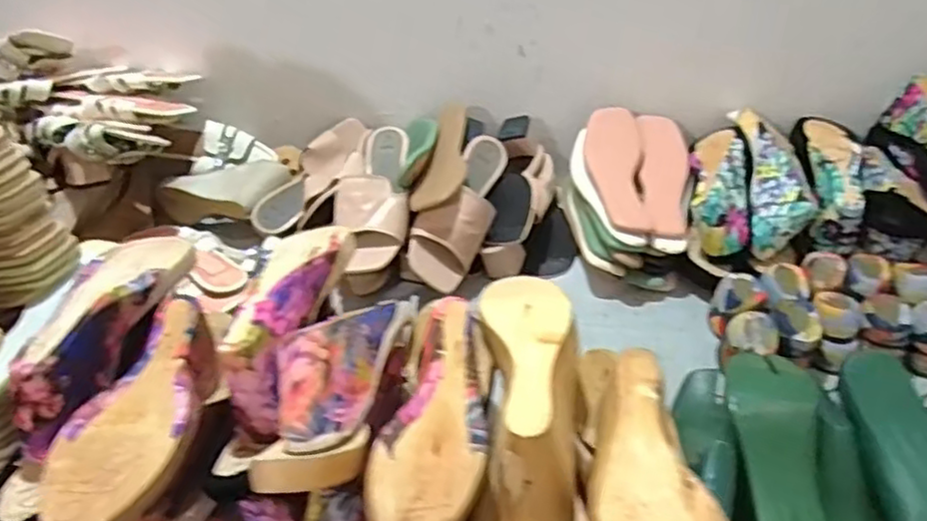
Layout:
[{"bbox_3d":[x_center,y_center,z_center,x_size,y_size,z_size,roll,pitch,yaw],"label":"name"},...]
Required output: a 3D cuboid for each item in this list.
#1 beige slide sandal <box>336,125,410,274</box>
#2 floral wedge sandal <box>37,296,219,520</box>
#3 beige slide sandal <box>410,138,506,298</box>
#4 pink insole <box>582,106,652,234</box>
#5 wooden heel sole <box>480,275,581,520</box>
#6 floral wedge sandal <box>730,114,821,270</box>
[{"bbox_3d":[-0.116,-0.084,0.900,0.095,0.074,0.245,0,53,5],"label":"beige slide sandal"},{"bbox_3d":[-0.239,0.120,0.522,0.081,0.078,0.217,0,39,4],"label":"floral wedge sandal"},{"bbox_3d":[0.000,-0.067,0.910,0.094,0.116,0.227,15,42,21],"label":"beige slide sandal"},{"bbox_3d":[0.211,-0.128,0.925,0.087,0.048,0.231,9,60,-7],"label":"pink insole"},{"bbox_3d":[0.057,0.090,0.536,0.079,0.089,0.233,-2,52,2],"label":"wooden heel sole"},{"bbox_3d":[0.419,-0.109,0.912,0.084,0.071,0.248,0,70,4],"label":"floral wedge sandal"}]

